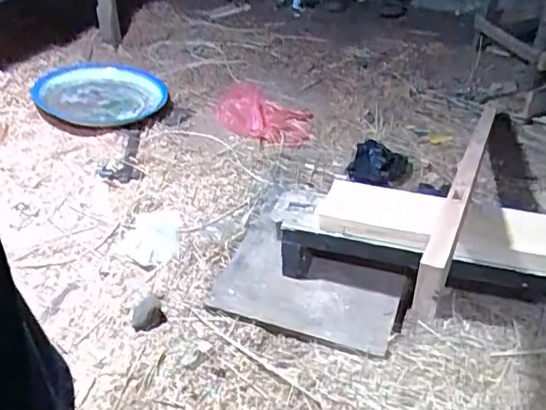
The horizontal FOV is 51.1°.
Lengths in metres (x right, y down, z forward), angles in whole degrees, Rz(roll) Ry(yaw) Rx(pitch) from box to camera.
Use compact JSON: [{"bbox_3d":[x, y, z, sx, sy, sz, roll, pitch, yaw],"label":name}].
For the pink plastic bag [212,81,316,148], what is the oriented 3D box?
[{"bbox_3d":[-0.024,-0.253,1.657,0.294,0.094,0.217,12,38,15],"label":"pink plastic bag"}]

